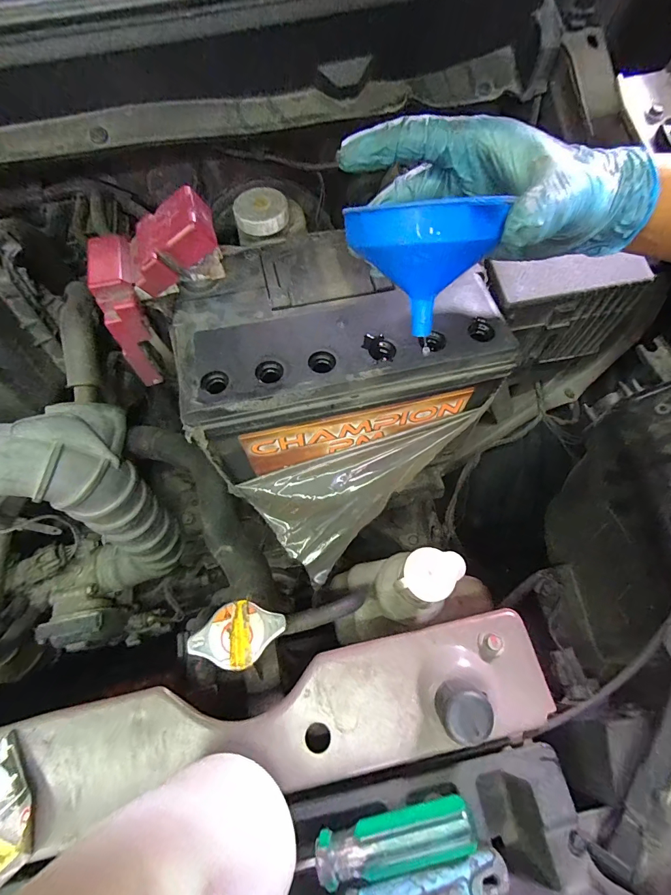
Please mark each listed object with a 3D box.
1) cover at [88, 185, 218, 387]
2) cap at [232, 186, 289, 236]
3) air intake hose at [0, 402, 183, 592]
[{"bbox_3d":[-0.149,-0.131,0.300,0.081,0.063,0.143,51,118,21],"label":"cover"},{"bbox_3d":[-0.075,-0.240,0.395,0.053,0.018,0.050,-1,65,2],"label":"cap"},{"bbox_3d":[-0.219,0.050,0.351,0.119,0.212,0.102,-12,65,-4],"label":"air intake hose"}]

